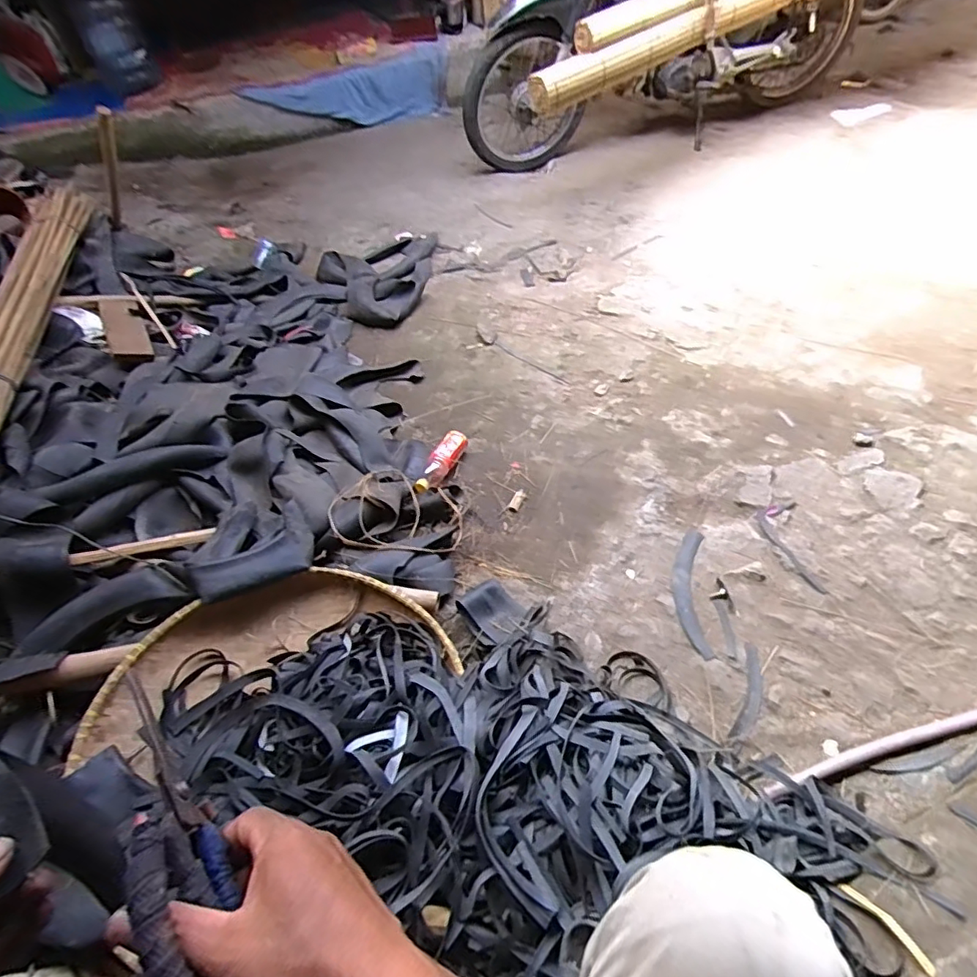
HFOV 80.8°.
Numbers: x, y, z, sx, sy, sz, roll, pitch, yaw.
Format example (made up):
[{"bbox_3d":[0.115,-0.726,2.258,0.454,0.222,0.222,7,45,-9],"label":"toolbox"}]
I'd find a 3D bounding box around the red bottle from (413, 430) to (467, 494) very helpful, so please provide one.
[{"bbox_3d":[-0.112,-0.053,1.340,0.055,0.053,0.192,19,54,21],"label":"red bottle"}]

